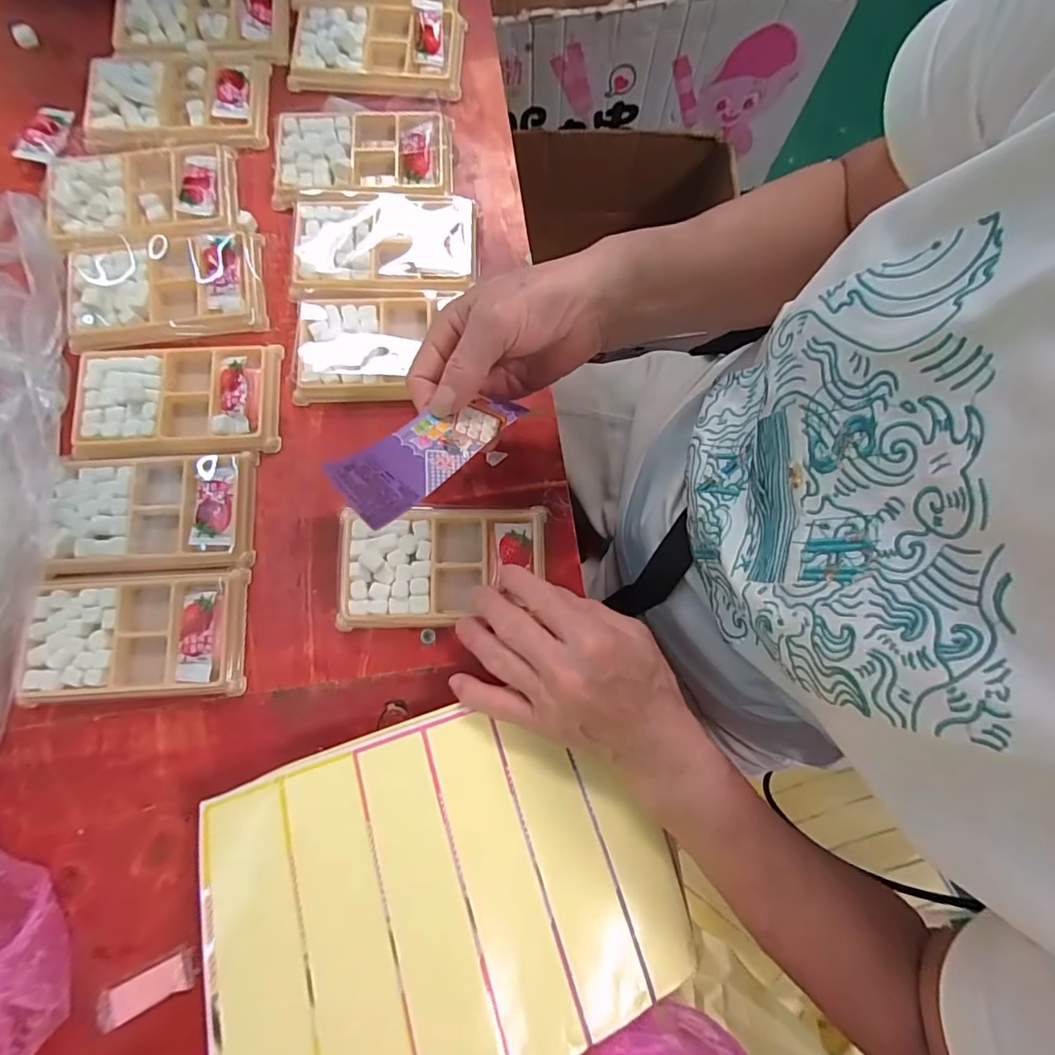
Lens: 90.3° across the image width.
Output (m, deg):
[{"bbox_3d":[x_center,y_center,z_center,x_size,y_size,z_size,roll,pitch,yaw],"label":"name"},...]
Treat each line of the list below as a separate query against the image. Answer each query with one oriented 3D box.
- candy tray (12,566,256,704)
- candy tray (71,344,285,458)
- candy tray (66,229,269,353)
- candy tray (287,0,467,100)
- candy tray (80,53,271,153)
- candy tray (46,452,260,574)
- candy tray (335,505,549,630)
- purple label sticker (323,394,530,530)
[{"bbox_3d":[-0.250,0.069,0.338,0.132,0.013,0.079,-3,80,-2],"label":"candy tray"},{"bbox_3d":[-0.245,-0.090,0.365,0.135,0.013,0.078,-4,80,-3],"label":"candy tray"},{"bbox_3d":[-0.263,-0.176,0.381,0.132,0.019,0.080,-10,80,-4],"label":"candy tray"},{"bbox_3d":[-0.123,-0.395,0.427,0.138,0.017,0.086,3,79,-1],"label":"candy tray"},{"bbox_3d":[-0.275,-0.335,0.406,0.133,0.017,0.089,-1,80,-2],"label":"candy tray"},{"bbox_3d":[-0.251,-0.011,0.353,0.126,0.013,0.079,-2,80,-2],"label":"candy tray"},{"bbox_3d":[-0.056,0.025,0.352,0.134,0.015,0.077,-2,80,-1],"label":"candy tray"},{"bbox_3d":[-0.047,-0.042,0.267,0.038,0.010,0.114,44,52,7],"label":"purple label sticker"}]

